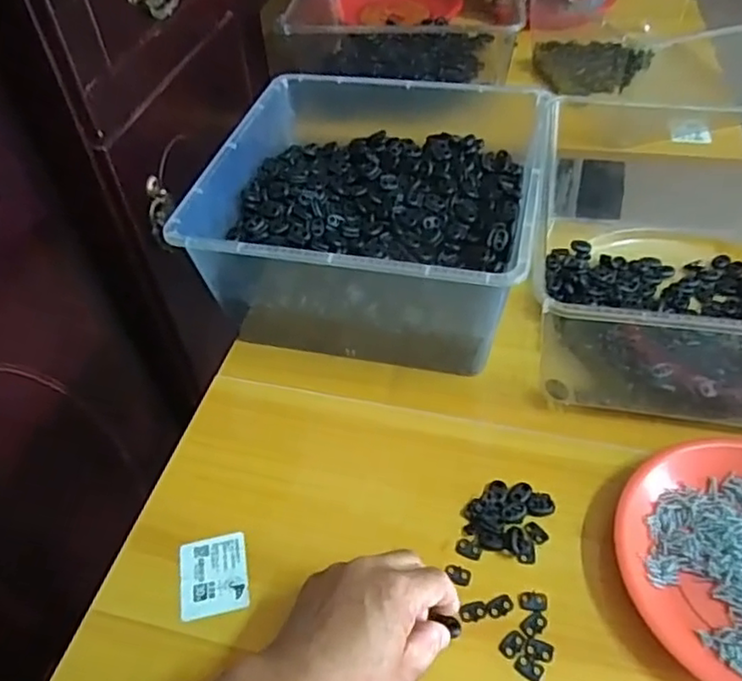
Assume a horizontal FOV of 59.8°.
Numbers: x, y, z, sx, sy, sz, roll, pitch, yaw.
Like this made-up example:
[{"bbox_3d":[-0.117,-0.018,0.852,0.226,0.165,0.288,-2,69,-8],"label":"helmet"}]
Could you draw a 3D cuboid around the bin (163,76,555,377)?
[{"bbox_3d":[0.009,-0.131,0.640,0.303,0.128,0.308,9,49,11],"label":"bin"}]

